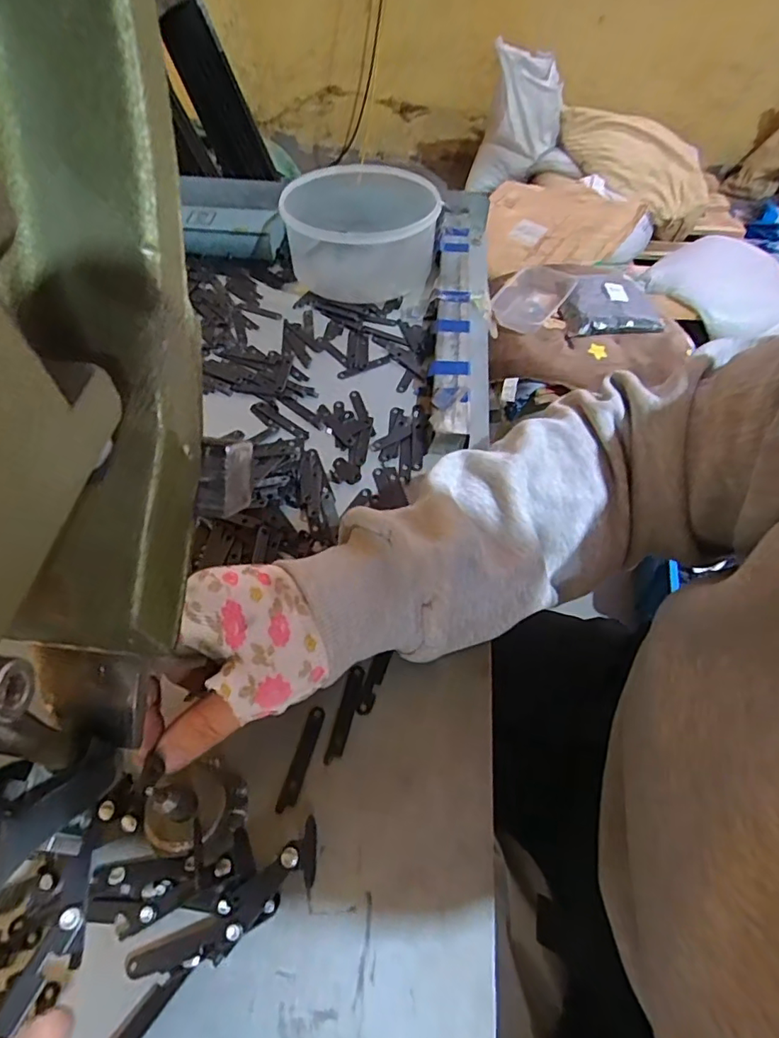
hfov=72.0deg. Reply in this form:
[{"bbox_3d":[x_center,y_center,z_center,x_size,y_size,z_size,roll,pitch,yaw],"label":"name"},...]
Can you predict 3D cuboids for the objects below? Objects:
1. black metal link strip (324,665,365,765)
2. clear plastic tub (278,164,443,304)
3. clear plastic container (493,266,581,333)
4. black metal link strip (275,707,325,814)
[{"bbox_3d":[-0.025,0.109,0.299,0.009,0.004,0.052,13,56,6],"label":"black metal link strip"},{"bbox_3d":[-0.025,-0.293,0.540,0.144,0.072,0.168,6,55,1],"label":"clear plastic tub"},{"bbox_3d":[0.270,-0.423,1.014,0.112,0.045,0.179,33,61,20],"label":"clear plastic container"},{"bbox_3d":[-0.046,0.127,0.286,0.009,0.004,0.053,15,56,7],"label":"black metal link strip"}]

